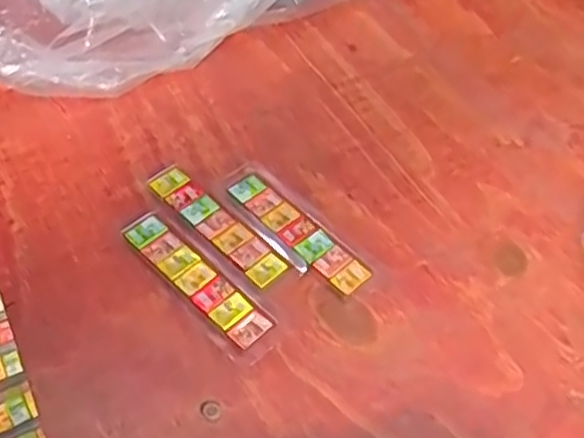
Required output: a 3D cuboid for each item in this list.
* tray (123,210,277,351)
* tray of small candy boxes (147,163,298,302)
[{"bbox_3d":[-0.063,0.039,0.450,0.121,0.010,0.028,39,59,23],"label":"tray"},{"bbox_3d":[-0.050,0.006,0.475,0.030,0.005,0.129,-36,63,-28],"label":"tray of small candy boxes"}]

